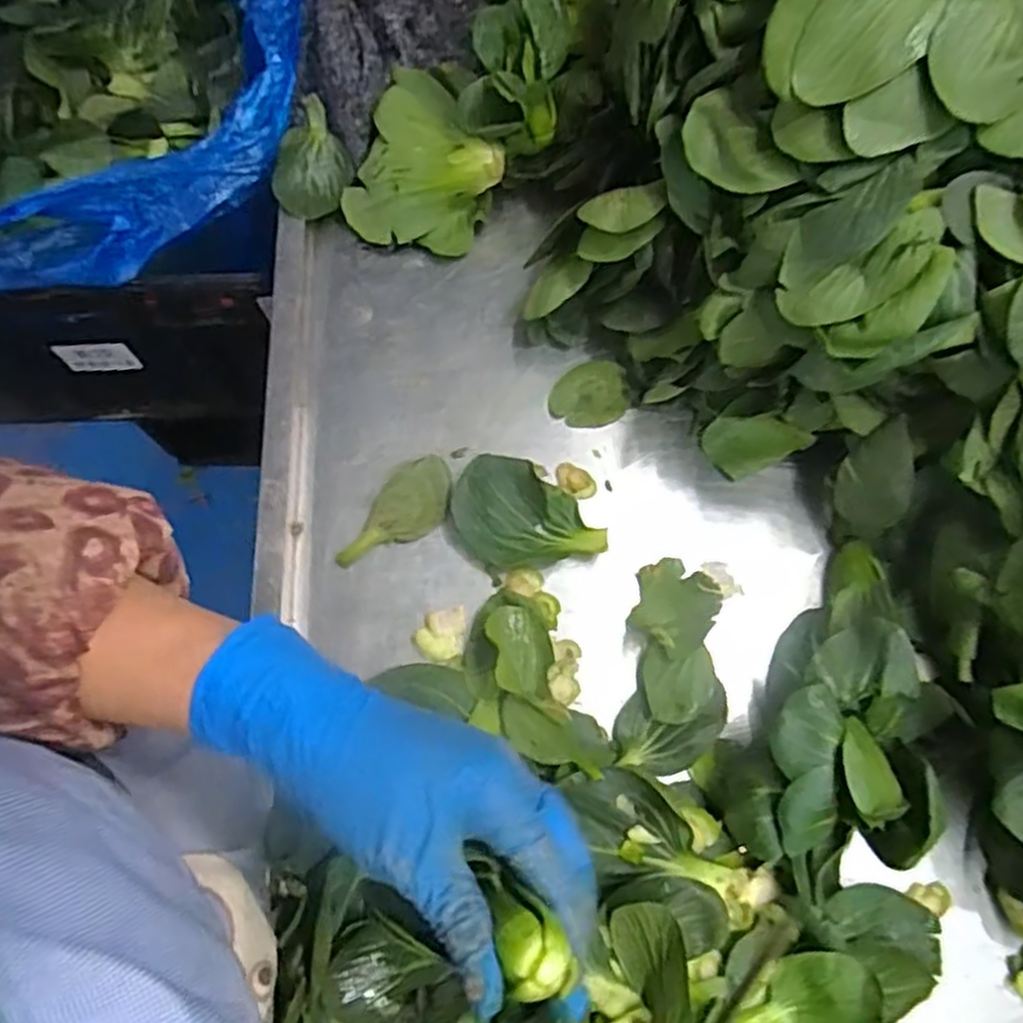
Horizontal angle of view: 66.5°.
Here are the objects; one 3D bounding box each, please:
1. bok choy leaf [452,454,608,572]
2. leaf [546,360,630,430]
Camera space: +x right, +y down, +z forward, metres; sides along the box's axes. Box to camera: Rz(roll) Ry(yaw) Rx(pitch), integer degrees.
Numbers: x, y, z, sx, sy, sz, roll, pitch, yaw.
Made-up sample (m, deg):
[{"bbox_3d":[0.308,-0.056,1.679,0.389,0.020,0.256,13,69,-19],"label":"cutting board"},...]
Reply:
[{"bbox_3d":[0.006,0.007,0.505,0.095,0.021,0.067,43,76,13],"label":"bok choy leaf"},{"bbox_3d":[0.054,-0.080,0.538,0.056,0.004,0.046,-16,72,-5],"label":"leaf"}]

